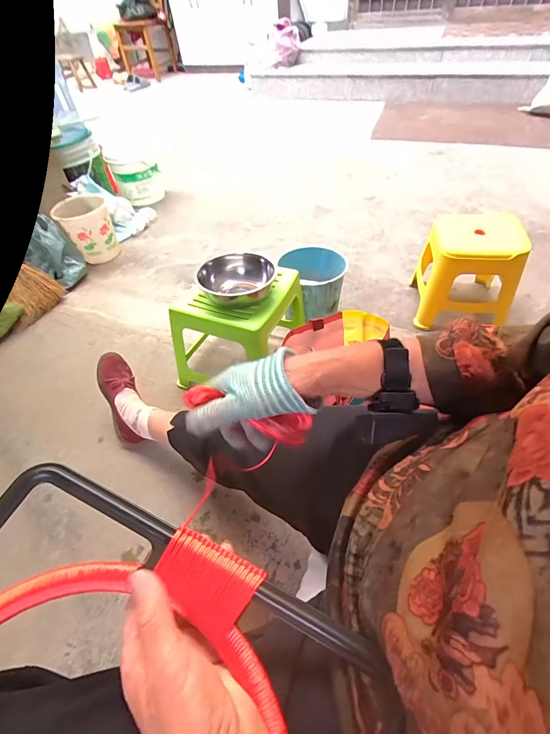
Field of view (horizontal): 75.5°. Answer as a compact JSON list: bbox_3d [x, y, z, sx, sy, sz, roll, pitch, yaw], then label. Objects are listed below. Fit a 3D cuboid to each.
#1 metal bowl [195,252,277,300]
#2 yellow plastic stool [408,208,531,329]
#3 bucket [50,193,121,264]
[{"bbox_3d":[-0.099,-0.222,0.915,0.178,0.080,0.191,-3,49,3],"label":"metal bowl"},{"bbox_3d":[0.605,-0.306,1.139,0.250,0.289,0.237,6,50,10],"label":"yellow plastic stool"},{"bbox_3d":[-0.836,-0.620,1.618,0.226,0.245,0.193,-29,53,-19],"label":"bucket"}]

